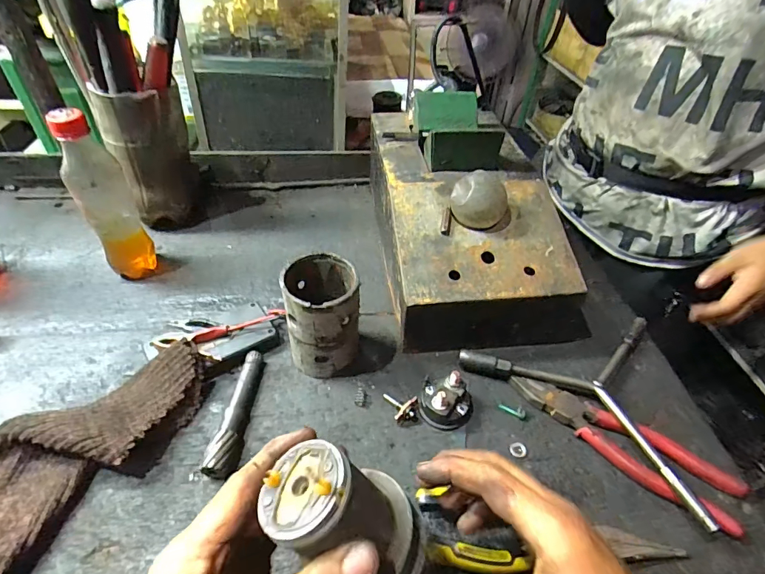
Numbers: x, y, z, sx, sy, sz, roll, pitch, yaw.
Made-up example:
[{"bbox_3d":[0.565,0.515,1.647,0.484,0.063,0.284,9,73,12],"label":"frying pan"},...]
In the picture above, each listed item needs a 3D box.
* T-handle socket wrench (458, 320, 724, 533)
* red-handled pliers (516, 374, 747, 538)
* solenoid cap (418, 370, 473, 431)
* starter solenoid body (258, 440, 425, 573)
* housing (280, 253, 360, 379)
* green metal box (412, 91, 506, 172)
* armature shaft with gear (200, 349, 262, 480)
[{"bbox_3d":[0.223,0.085,0.424,0.223,0.024,0.186,35,52,29],"label":"T-handle socket wrench"},{"bbox_3d":[0.206,0.136,0.378,0.193,0.018,0.055,27,48,23],"label":"red-handled pliers"},{"bbox_3d":[0.058,0.103,0.390,0.048,0.035,0.041,15,45,12],"label":"solenoid cap"},{"bbox_3d":[-0.023,0.132,0.235,0.062,0.090,0.070,-26,43,22],"label":"starter solenoid body"},{"bbox_3d":[-0.055,0.029,0.409,0.064,0.110,0.067,2,44,-2],"label":"housing"},{"bbox_3d":[0.088,-0.191,0.522,0.087,0.043,0.133,1,44,-5],"label":"green metal box"},{"bbox_3d":[-0.129,0.110,0.385,0.024,0.020,0.123,3,43,0],"label":"armature shaft with gear"}]

